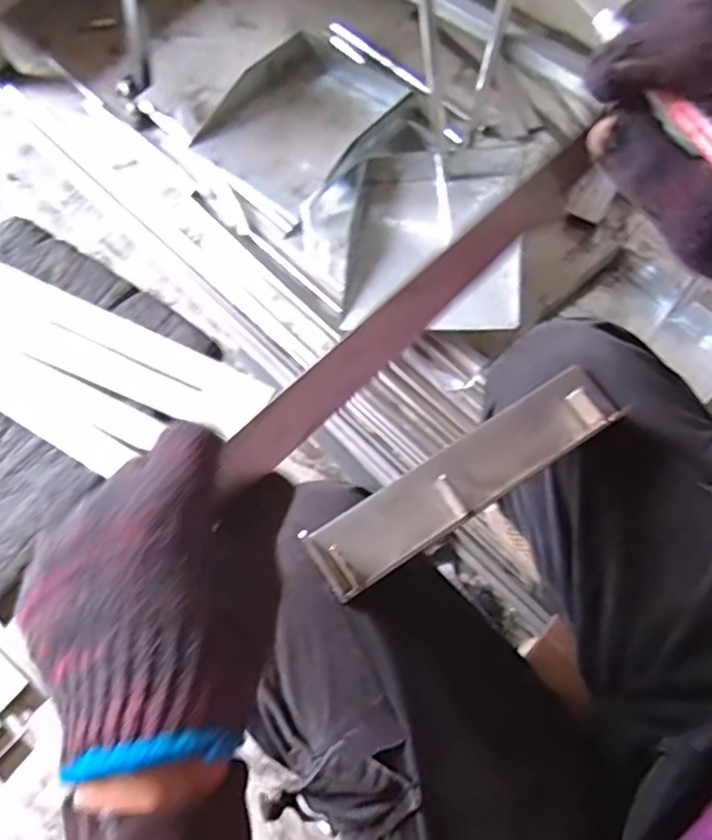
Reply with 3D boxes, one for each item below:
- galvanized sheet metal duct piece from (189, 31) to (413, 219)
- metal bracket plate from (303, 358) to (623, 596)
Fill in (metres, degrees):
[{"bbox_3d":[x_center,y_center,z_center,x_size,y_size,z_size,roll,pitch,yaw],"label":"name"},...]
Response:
[{"bbox_3d":[-0.091,-0.523,1.119,0.266,0.057,0.356,37,72,14],"label":"galvanized sheet metal duct piece"},{"bbox_3d":[0.066,0.031,0.377,0.202,0.030,0.043,-31,70,-11],"label":"metal bracket plate"}]

